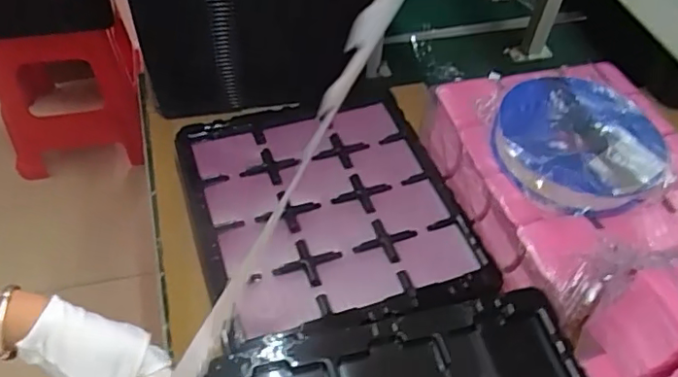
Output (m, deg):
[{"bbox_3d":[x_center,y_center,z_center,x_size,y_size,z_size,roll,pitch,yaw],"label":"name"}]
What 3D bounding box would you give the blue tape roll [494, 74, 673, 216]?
[{"bbox_3d":[0.300,-0.061,0.741,0.197,0.050,0.201,2,51,-2],"label":"blue tape roll"}]

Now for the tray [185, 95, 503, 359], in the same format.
[{"bbox_3d":[-0.018,0.022,0.779,0.319,0.029,0.361,-13,53,-14],"label":"tray"}]

